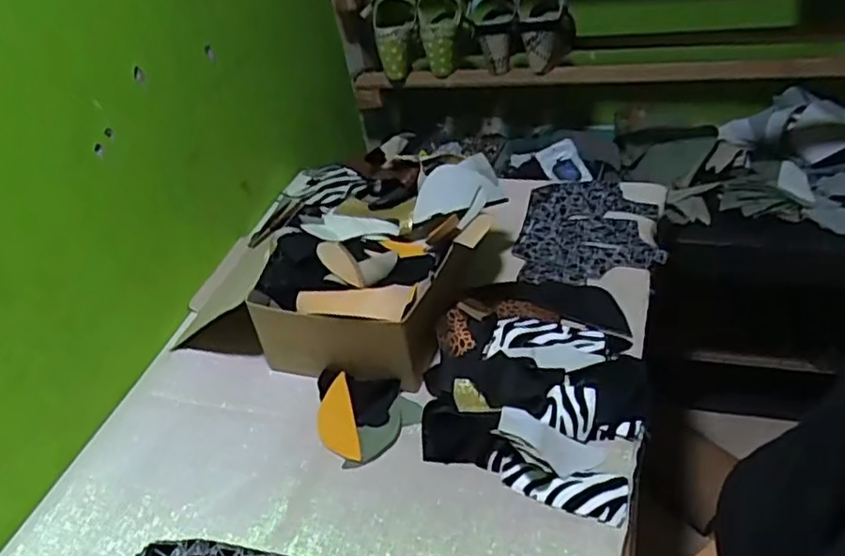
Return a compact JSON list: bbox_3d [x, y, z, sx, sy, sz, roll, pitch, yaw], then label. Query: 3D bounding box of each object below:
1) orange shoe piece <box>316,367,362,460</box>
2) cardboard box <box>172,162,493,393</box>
[{"bbox_3d":[-0.096,0.157,0.731,0.043,0.008,0.100,-22,55,5],"label":"orange shoe piece"},{"bbox_3d":[-0.130,-0.023,0.873,0.388,0.168,0.288,7,41,21],"label":"cardboard box"}]

